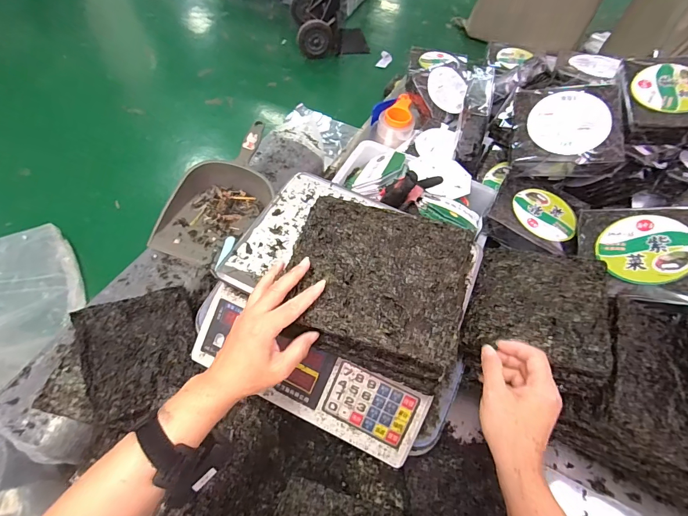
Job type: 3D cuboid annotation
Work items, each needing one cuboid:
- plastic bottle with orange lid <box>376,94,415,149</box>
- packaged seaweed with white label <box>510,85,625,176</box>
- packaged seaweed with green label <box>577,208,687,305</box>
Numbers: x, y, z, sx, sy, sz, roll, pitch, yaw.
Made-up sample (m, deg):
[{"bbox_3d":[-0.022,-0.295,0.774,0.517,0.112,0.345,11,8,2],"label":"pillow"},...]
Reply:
[{"bbox_3d":[0.168,-0.432,1.121,0.110,0.085,0.163,15,57,5],"label":"plastic bottle with orange lid"},{"bbox_3d":[0.476,-0.283,0.774,0.202,0.048,0.205,5,77,19],"label":"packaged seaweed with white label"},{"bbox_3d":[0.528,-0.013,0.633,0.194,0.022,0.188,3,63,36],"label":"packaged seaweed with green label"}]

